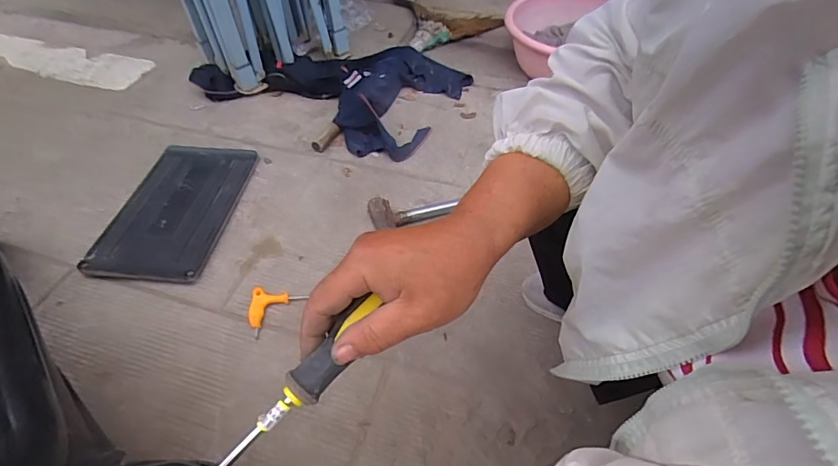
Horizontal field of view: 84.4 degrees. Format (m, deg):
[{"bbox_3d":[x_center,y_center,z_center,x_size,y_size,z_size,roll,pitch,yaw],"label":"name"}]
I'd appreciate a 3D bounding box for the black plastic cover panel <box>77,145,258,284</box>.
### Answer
[{"bbox_3d":[-0.497,-0.056,0.945,0.223,0.028,0.367,4,50,3],"label":"black plastic cover panel"}]

